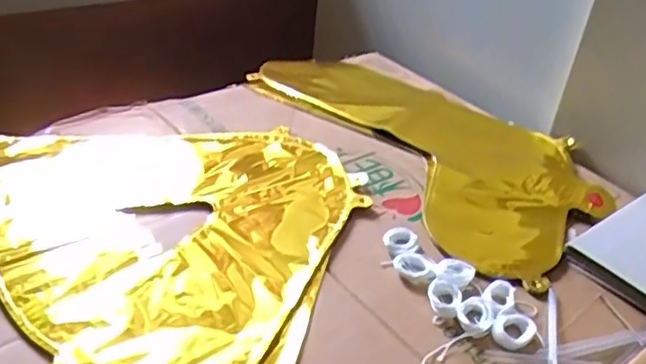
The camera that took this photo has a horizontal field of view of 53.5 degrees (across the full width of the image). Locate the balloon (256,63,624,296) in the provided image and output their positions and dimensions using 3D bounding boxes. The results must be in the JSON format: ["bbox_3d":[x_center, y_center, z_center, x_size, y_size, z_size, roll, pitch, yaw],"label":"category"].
[{"bbox_3d":[0.109,-0.044,0.663,0.220,0.035,0.416,-15,40,-28],"label":"balloon"}]

